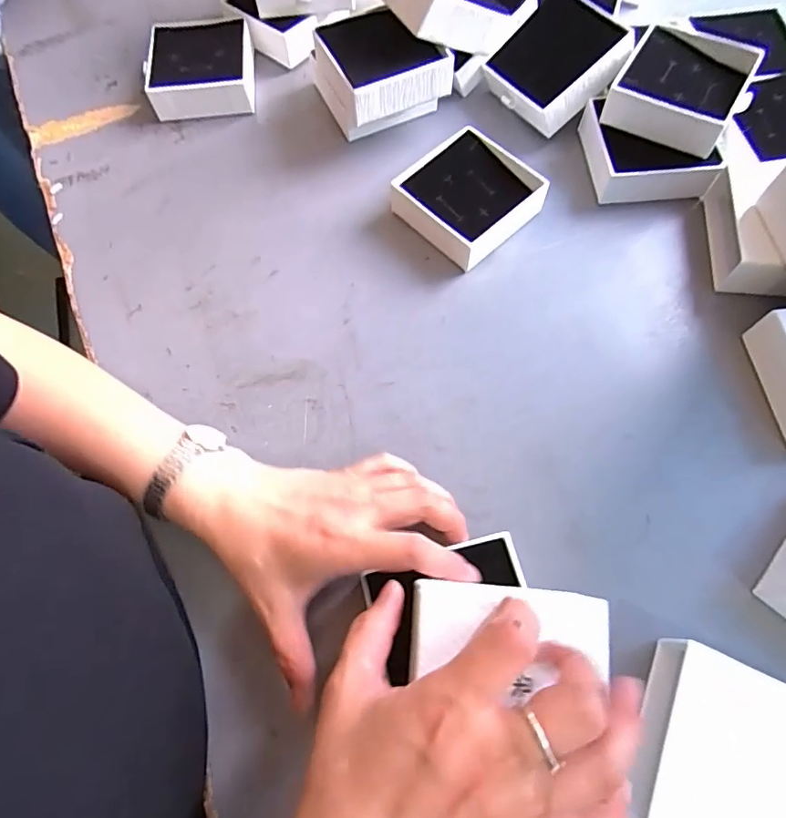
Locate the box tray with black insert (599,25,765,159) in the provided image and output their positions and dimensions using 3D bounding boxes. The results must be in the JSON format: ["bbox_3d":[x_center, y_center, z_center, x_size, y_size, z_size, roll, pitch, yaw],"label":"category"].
[{"bbox_3d":[0.226,-0.252,0.409,0.091,0.031,0.089,29,73,12],"label":"box tray with black insert"}]

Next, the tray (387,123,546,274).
[{"bbox_3d":[0.057,-0.167,0.416,0.095,0.036,0.090,-38,72,-13],"label":"tray"}]

